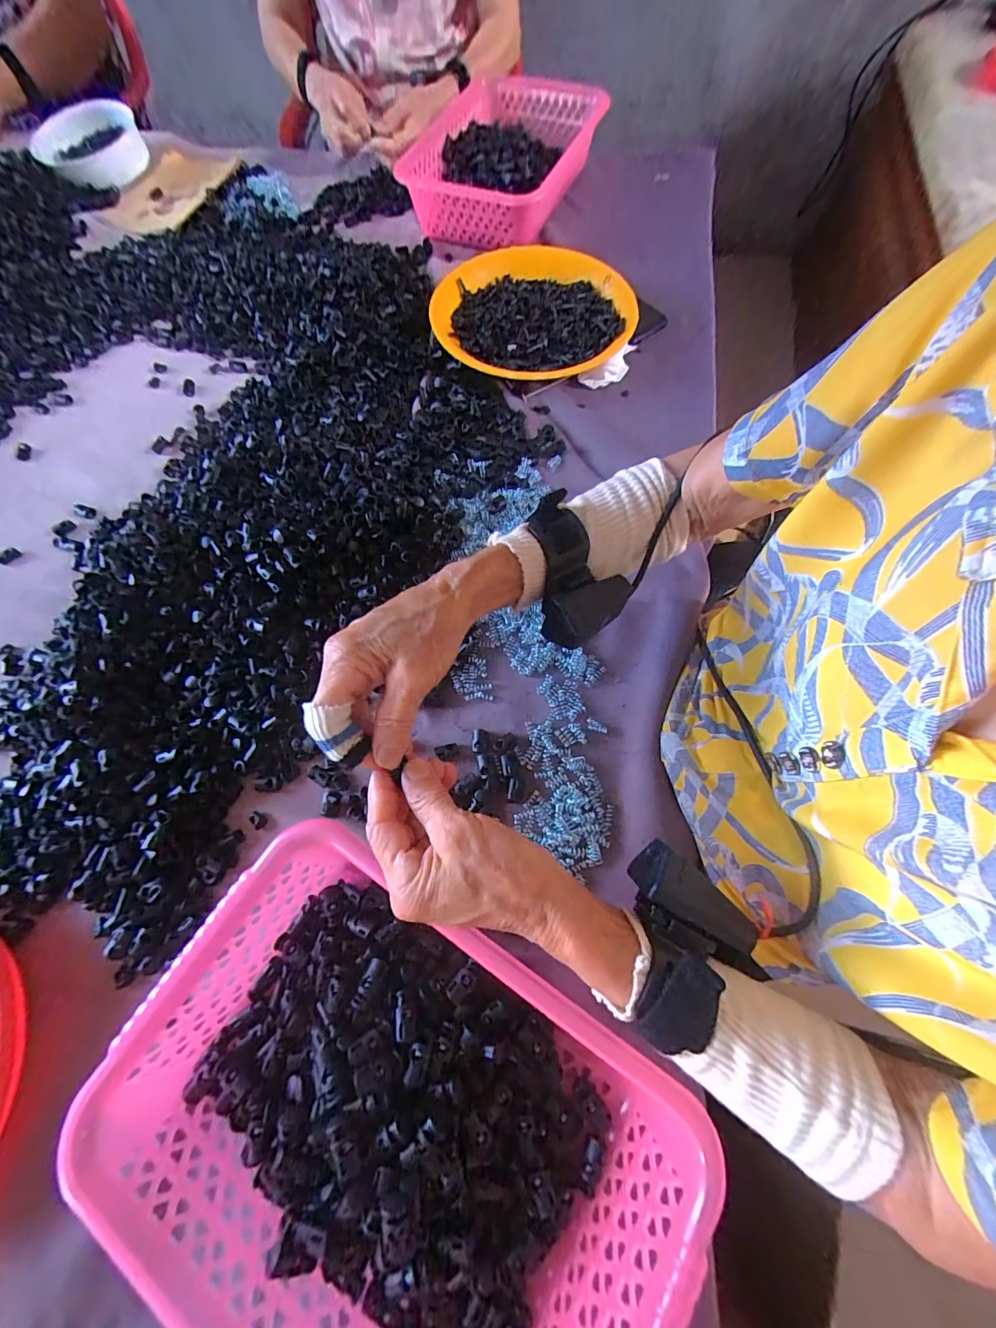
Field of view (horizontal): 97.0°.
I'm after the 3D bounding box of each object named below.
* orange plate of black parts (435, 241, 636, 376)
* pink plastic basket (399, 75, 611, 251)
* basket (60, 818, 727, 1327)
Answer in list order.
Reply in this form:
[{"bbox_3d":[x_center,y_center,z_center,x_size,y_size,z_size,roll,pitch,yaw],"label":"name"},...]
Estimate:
[{"bbox_3d":[0.044,-0.433,0.547,0.235,0.042,0.230,-1,68,2],"label":"orange plate of black parts"},{"bbox_3d":[0.009,-0.730,0.642,0.213,0.087,0.325,17,70,9],"label":"pink plastic basket"},{"bbox_3d":[-0.059,0.265,0.267,0.302,0.080,0.213,31,73,13],"label":"basket"}]

